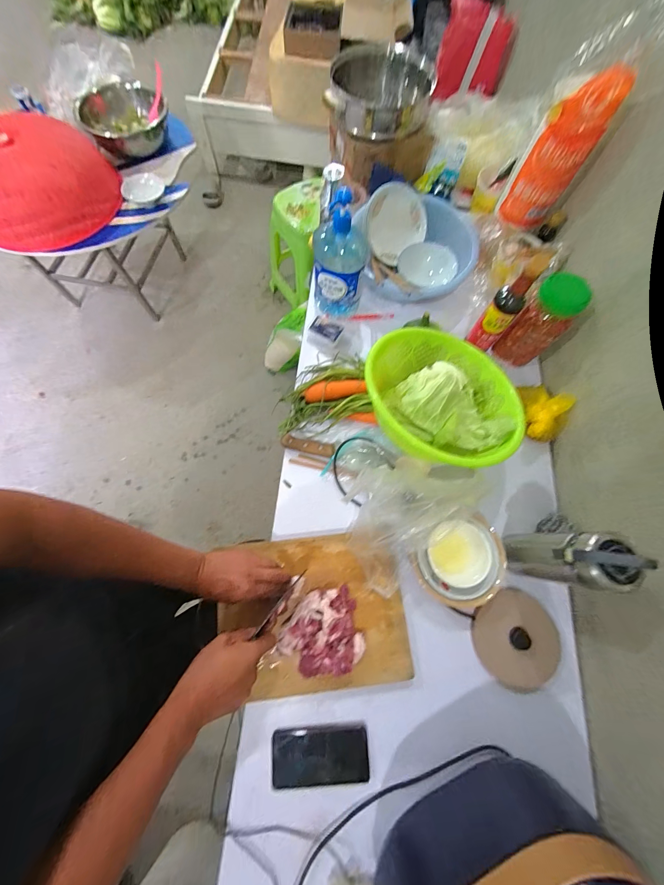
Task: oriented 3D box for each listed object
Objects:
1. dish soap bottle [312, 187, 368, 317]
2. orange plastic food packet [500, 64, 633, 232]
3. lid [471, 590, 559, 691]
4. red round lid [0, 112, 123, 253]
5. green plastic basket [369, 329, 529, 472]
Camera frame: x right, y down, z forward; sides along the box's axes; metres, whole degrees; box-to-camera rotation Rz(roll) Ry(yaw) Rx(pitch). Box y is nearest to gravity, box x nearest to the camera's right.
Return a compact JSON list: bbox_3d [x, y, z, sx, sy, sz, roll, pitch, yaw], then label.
[{"bbox_3d":[0.016,-0.401,0.678,0.115,0.255,0.097,5,72,0],"label":"dish soap bottle"},{"bbox_3d":[0.464,-0.595,0.637,0.123,0.267,0.071,33,74,8],"label":"orange plastic food packet"},{"bbox_3d":[0.346,0.367,0.560,0.151,0.024,0.149,1,72,-2],"label":"lid"},{"bbox_3d":[-1.081,-0.903,1.081,0.539,0.107,0.431,-15,103,-2],"label":"red round lid"},{"bbox_3d":[0.204,-0.088,0.605,0.306,0.136,0.301,6,66,-13],"label":"green plastic basket"}]

